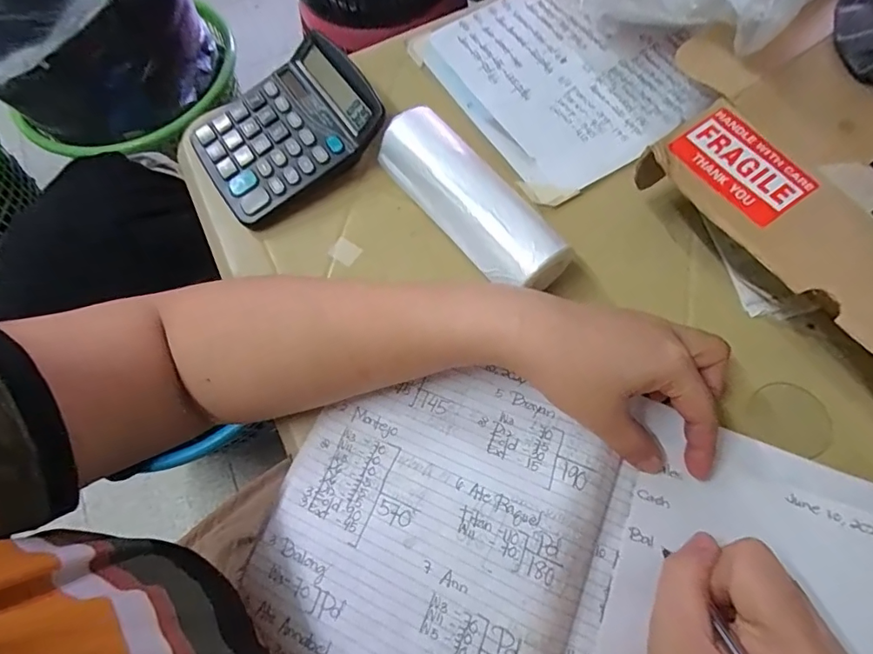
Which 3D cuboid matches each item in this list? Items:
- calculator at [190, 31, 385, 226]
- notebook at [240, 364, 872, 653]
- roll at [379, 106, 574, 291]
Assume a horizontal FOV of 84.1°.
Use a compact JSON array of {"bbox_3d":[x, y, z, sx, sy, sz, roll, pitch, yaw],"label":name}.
[{"bbox_3d":[-0.122,-0.162,0.390,0.143,0.045,0.116,-32,70,-8],"label":"calculator"},{"bbox_3d":[0.082,0.153,0.267,0.371,0.020,0.236,20,70,10],"label":"notebook"},{"bbox_3d":[0.020,-0.089,0.349,0.053,0.049,0.166,-39,71,-11],"label":"roll"}]

